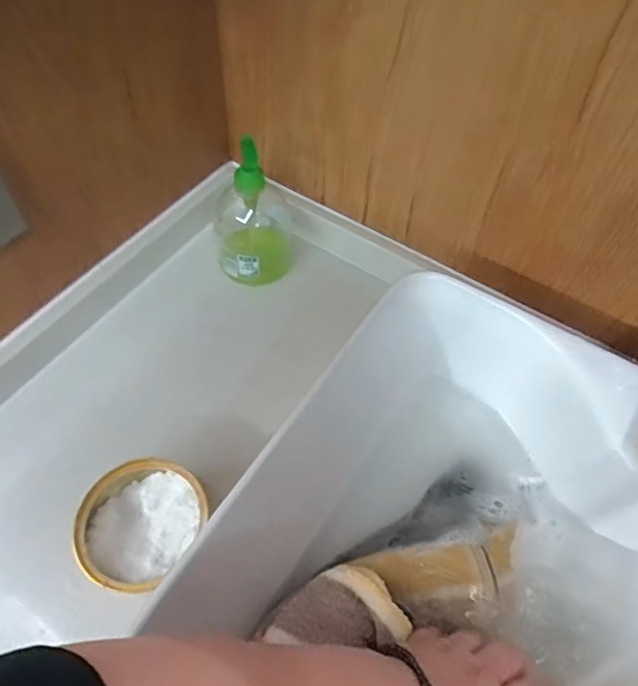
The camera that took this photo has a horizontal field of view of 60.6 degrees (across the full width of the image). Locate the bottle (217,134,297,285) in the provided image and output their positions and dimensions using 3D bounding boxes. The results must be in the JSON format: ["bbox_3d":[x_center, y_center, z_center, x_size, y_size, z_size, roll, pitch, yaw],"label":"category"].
[{"bbox_3d":[-0.069,-0.141,0.578,0.083,0.152,0.091,2,56,-2],"label":"bottle"}]

